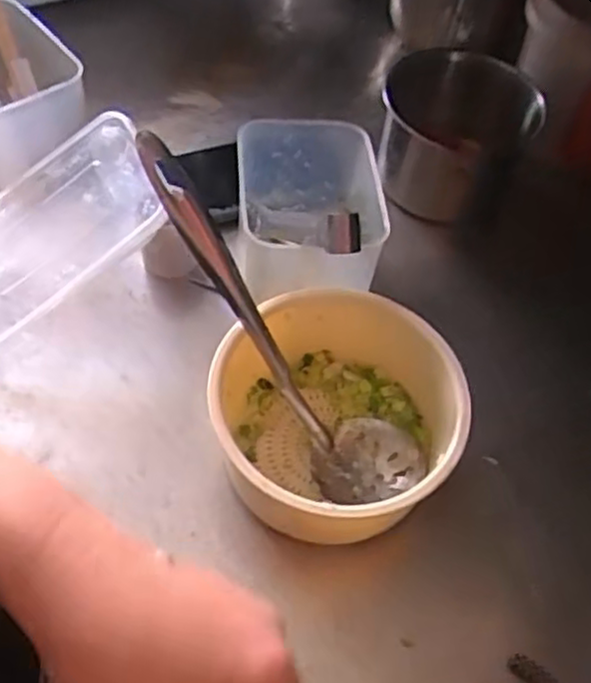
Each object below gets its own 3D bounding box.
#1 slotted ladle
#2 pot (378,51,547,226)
[{"bbox_3d":[-0.019,-0.007,0.428,0.057,0.052,0.252,-43,106,-27],"label":"slotted ladle"},{"bbox_3d":[0.123,-0.163,0.585,0.113,0.088,0.113,2,56,-5],"label":"pot"}]

